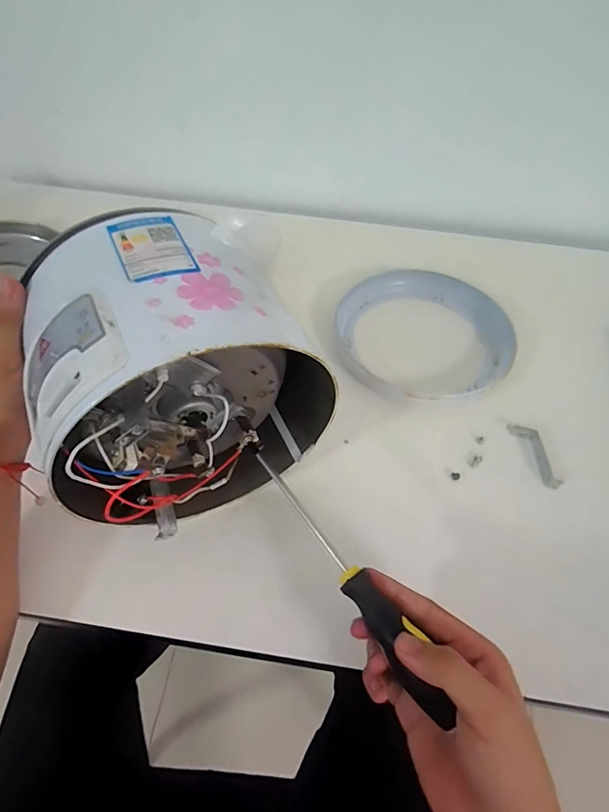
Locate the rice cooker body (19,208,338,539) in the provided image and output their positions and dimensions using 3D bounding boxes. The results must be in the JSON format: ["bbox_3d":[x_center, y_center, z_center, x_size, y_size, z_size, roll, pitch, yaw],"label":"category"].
[{"bbox_3d":[-0.097,-0.020,0.348,0.178,0.205,0.151,-29,61,-14],"label":"rice cooker body"}]

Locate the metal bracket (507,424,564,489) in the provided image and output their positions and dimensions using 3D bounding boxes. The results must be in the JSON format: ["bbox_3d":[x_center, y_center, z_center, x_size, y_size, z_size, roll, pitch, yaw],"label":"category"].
[{"bbox_3d":[0.237,0.047,0.439,0.023,0.009,0.074,-14,55,-12],"label":"metal bracket"}]

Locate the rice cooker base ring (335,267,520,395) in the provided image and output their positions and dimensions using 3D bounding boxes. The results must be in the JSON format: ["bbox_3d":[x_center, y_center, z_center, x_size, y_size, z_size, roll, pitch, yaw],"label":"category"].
[{"bbox_3d":[0.143,-0.087,0.518,0.206,0.033,0.186,4,53,1],"label":"rice cooker base ring"}]

